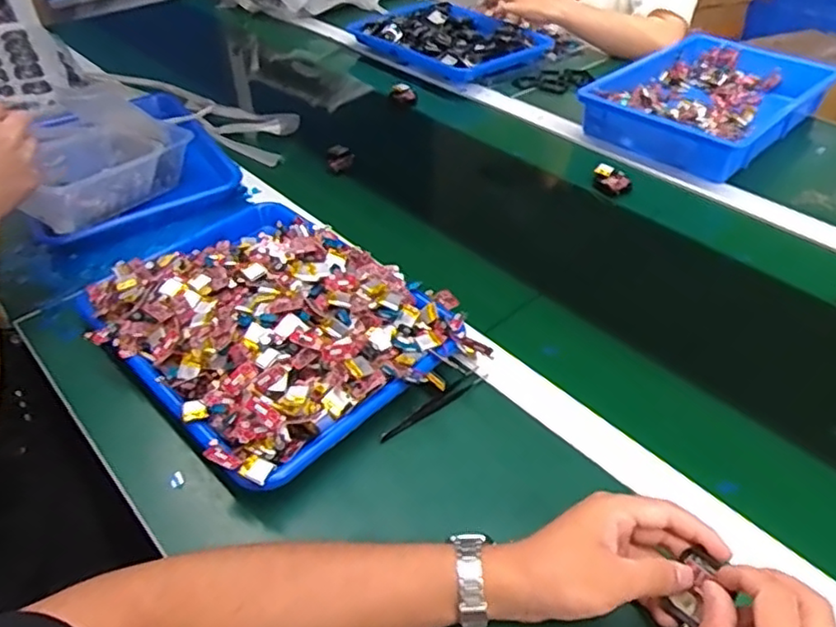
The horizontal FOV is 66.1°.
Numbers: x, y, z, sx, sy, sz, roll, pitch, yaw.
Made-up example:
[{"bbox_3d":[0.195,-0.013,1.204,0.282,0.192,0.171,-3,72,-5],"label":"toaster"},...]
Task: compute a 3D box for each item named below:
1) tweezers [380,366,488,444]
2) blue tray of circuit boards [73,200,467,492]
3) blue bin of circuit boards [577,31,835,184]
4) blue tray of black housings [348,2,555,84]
[{"bbox_3d":[0.016,0.083,0.575,0.117,0.014,0.015,-31,50,-28],"label":"tweezers"},{"bbox_3d":[-0.150,-0.007,0.614,0.328,0.057,0.254,31,52,31],"label":"blue tray of circuit boards"},{"bbox_3d":[0.420,-0.311,0.930,0.342,0.052,0.233,-34,51,-30],"label":"blue bin of circuit boards"},{"bbox_3d":[0.067,-0.512,1.205,0.233,0.050,0.318,-32,51,-29],"label":"blue tray of black housings"}]

